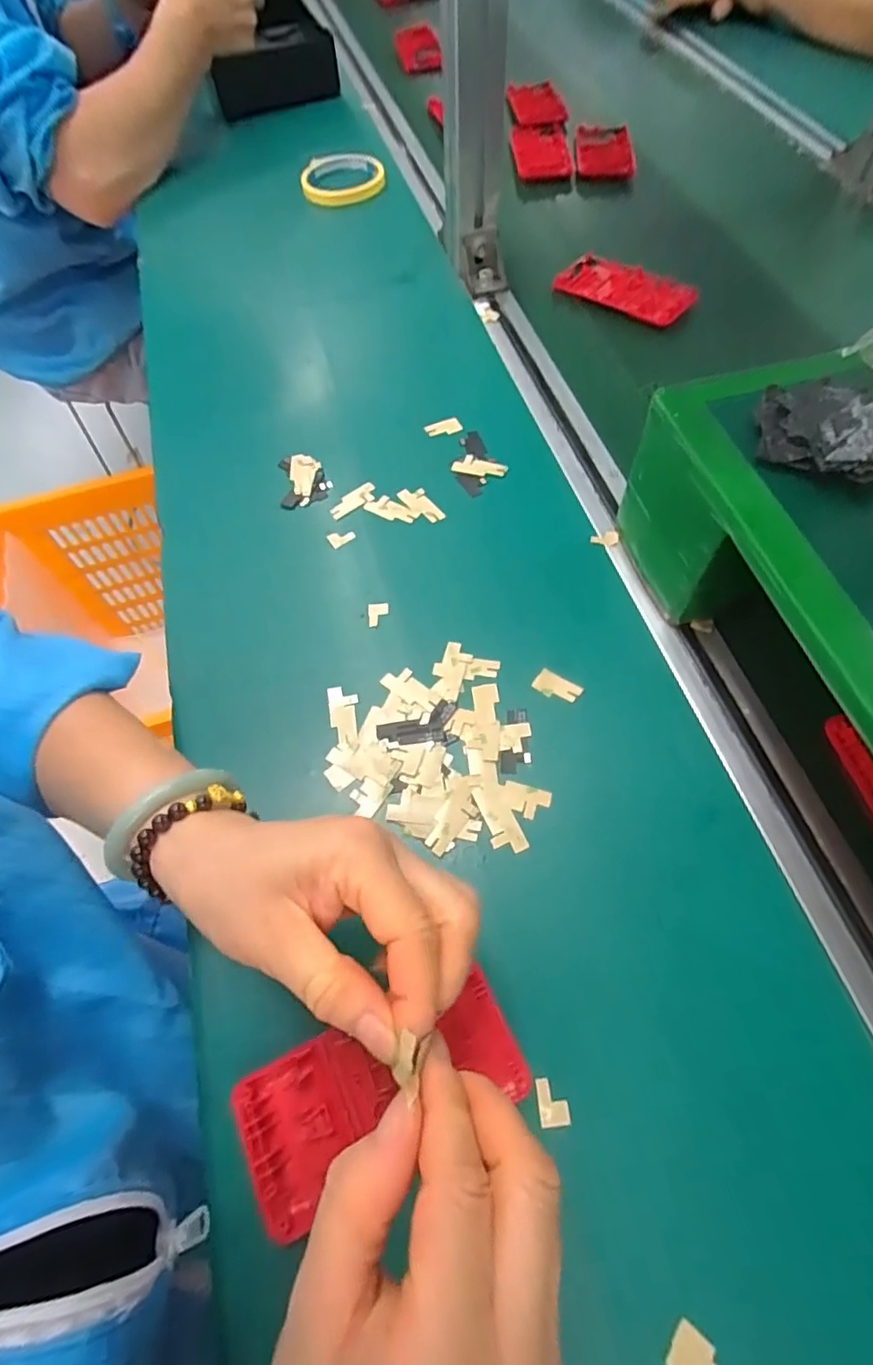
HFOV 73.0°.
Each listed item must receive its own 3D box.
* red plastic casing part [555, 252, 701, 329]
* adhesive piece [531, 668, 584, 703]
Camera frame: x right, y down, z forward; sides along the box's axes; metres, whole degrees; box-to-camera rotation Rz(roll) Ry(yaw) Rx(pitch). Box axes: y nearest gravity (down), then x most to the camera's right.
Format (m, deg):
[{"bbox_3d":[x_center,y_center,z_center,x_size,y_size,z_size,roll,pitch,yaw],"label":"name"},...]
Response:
[{"bbox_3d":[0.169,-0.358,0.539,0.121,0.013,0.055,37,82,21],"label":"red plastic casing part"},{"bbox_3d":[0.074,0.003,0.360,0.028,0.005,0.015,32,77,18],"label":"adhesive piece"}]

